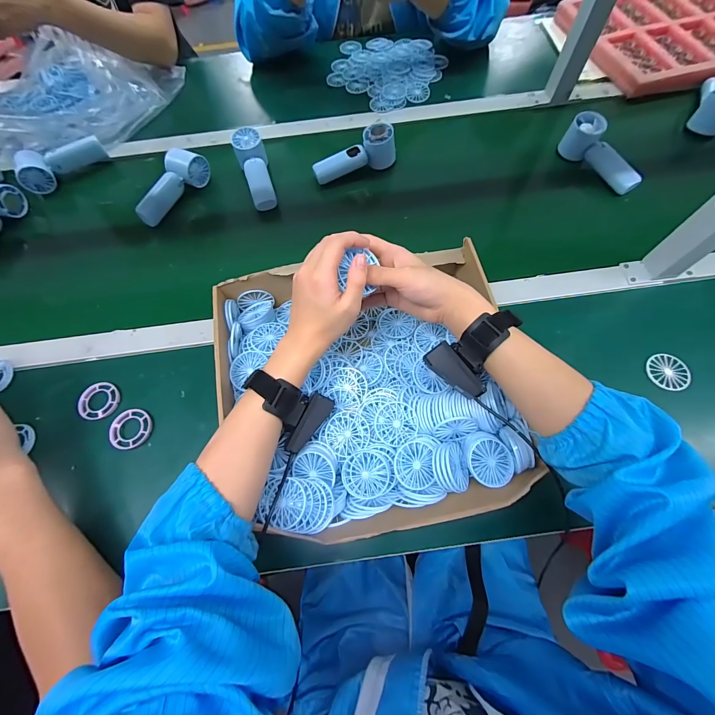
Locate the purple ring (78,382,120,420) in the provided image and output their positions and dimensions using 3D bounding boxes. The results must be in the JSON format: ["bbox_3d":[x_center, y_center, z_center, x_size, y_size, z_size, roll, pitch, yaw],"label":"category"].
[{"bbox_3d":[-0.350,0.059,0.450,0.049,0.006,0.051,-1,68,2],"label":"purple ring"}]

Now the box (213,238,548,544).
[{"bbox_3d":[0.010,0.033,0.409,0.324,0.065,0.299,-11,68,-2],"label":"box"}]

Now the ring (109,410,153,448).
[{"bbox_3d":[-0.297,0.093,0.435,0.049,0.010,0.049,-1,68,2],"label":"ring"}]

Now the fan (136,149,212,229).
[{"bbox_3d":[-0.330,-0.301,0.587,0.047,0.050,0.154,23,71,11],"label":"fan"}]

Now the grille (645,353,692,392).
[{"bbox_3d":[0.412,0.020,0.440,0.048,0.010,0.046,39,75,16],"label":"grille"}]

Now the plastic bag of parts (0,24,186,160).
[{"bbox_3d":[-0.596,-0.560,0.691,0.338,0.095,0.370,18,70,9],"label":"plastic bag of parts"}]

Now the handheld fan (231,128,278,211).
[{"bbox_3d":[-0.183,-0.334,0.600,0.051,0.058,0.153,-16,68,-4],"label":"handheld fan"}]

